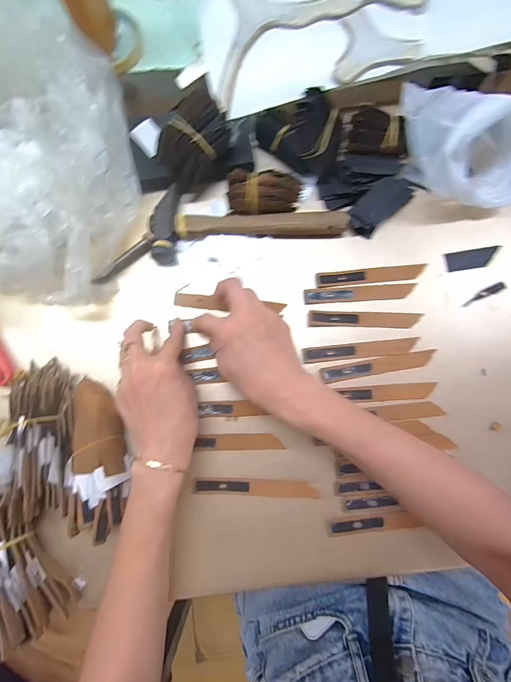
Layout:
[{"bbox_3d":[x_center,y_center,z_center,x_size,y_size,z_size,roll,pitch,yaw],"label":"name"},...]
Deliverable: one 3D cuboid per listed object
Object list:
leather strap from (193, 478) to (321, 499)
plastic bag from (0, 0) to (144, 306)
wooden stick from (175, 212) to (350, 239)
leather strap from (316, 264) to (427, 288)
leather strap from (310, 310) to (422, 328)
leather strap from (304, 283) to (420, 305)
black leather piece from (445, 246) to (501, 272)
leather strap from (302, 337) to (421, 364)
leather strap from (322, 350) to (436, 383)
[{"bbox_3d":[0.001,0.151,0.328,0.125,0.004,0.017,3,82,0],"label":"leather strap"},{"bbox_3d":[-0.290,-0.190,0.312,0.340,0.091,0.265,9,82,1],"label":"plastic bag"},{"bbox_3d":[0.008,-0.130,0.359,0.188,0.021,0.024,-2,82,-1],"label":"wooden stick"},{"bbox_3d":[0.131,-0.074,0.362,0.122,0.004,0.017,-6,82,-1],"label":"leather strap"},{"bbox_3d":[0.121,-0.024,0.355,0.122,0.005,0.017,1,82,0],"label":"leather strap"},{"bbox_3d":[0.118,-0.053,0.361,0.124,0.004,0.017,-3,83,-1],"label":"leather strap"},{"bbox_3d":[0.253,-0.095,0.373,0.064,0.006,0.023,-9,83,-2],"label":"black leather piece"},{"bbox_3d":[0.115,0.010,0.348,0.124,0.006,0.017,-6,82,-1],"label":"leather strap"},{"bbox_3d":[0.132,0.027,0.346,0.122,0.005,0.018,-10,77,-1],"label":"leather strap"}]

